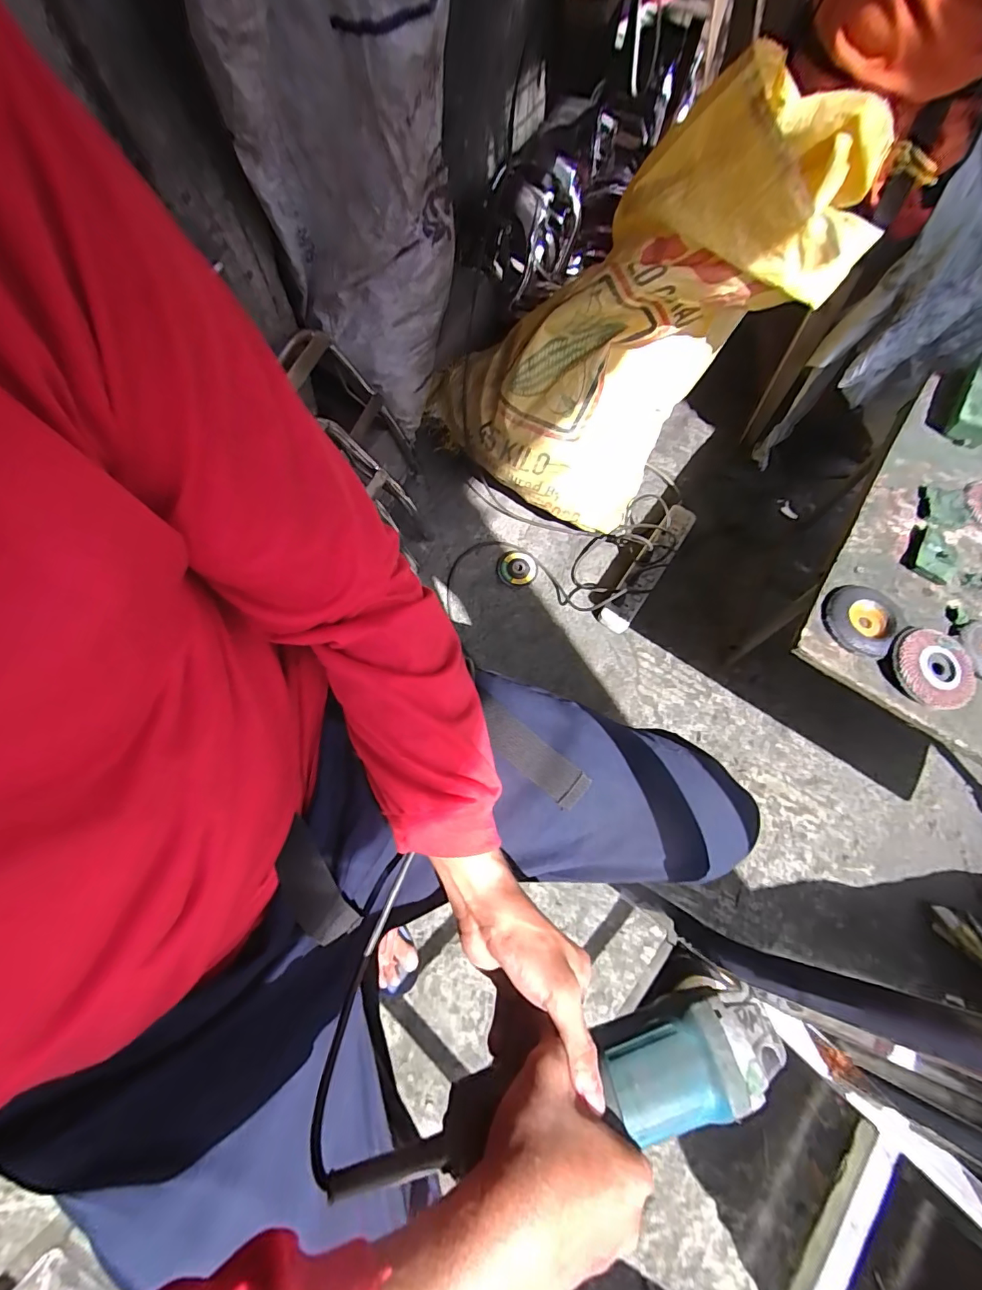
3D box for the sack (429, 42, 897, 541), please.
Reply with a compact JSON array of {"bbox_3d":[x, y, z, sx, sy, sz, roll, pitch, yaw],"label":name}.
[{"bbox_3d":[0.224,-0.578,0.841,0.535,0.552,0.465,-34,75,-12],"label":"sack"}]

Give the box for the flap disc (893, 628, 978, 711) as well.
[{"bbox_3d":[0.524,0.027,0.551,0.088,0.020,0.094,1,71,-2],"label":"flap disc"}]

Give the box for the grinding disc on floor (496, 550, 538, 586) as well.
[{"bbox_3d":[0.058,-0.169,1.022,0.084,0.012,0.083,11,71,2],"label":"grinding disc on floor"}]

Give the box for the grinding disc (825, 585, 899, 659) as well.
[{"bbox_3d":[0.461,-0.035,0.578,0.076,0.012,0.094,36,74,10],"label":"grinding disc"}]

